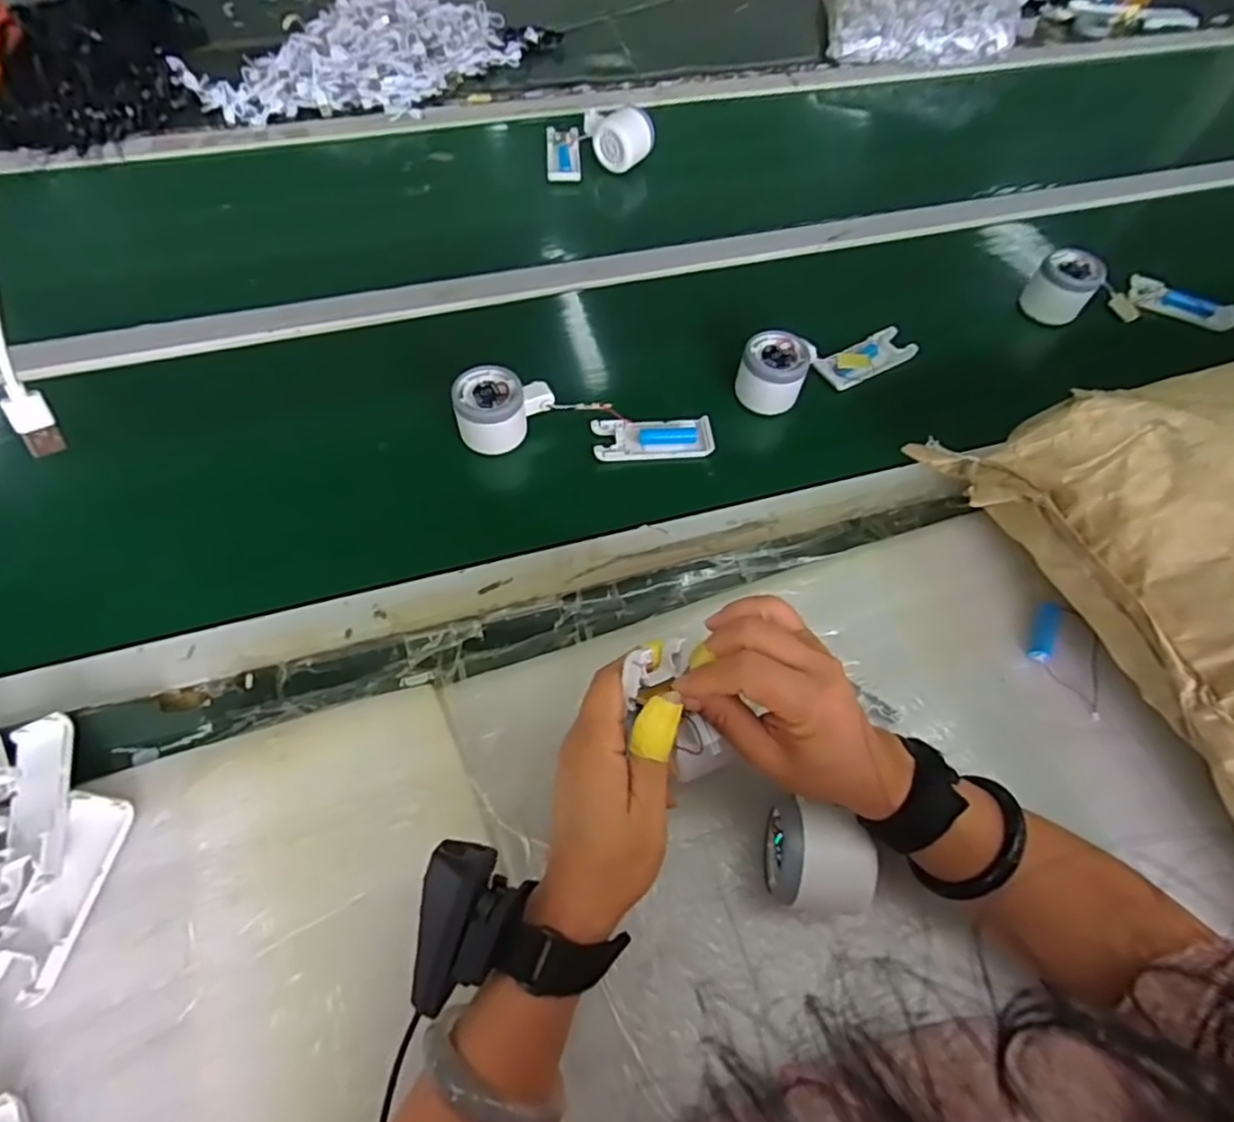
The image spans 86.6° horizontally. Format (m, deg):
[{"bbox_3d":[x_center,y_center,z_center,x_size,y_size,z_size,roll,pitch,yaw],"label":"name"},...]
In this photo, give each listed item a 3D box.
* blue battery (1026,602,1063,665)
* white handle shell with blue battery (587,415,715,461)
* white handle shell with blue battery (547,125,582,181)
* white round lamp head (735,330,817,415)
[{"bbox_3d":[0.320,0.052,0.488,0.013,0.015,0.047,24,62,11],"label":"blue battery"},{"bbox_3d":[0.032,-0.110,0.581,0.103,0.015,0.041,-4,61,-5],"label":"white handle shell with blue battery"},{"bbox_3d":[-0.066,-0.507,0.811,0.043,0.011,0.093,-2,60,-4],"label":"white handle shell with blue battery"},{"bbox_3d":[0.144,-0.173,0.604,0.058,0.052,0.055,1,60,-2],"label":"white round lamp head"}]

